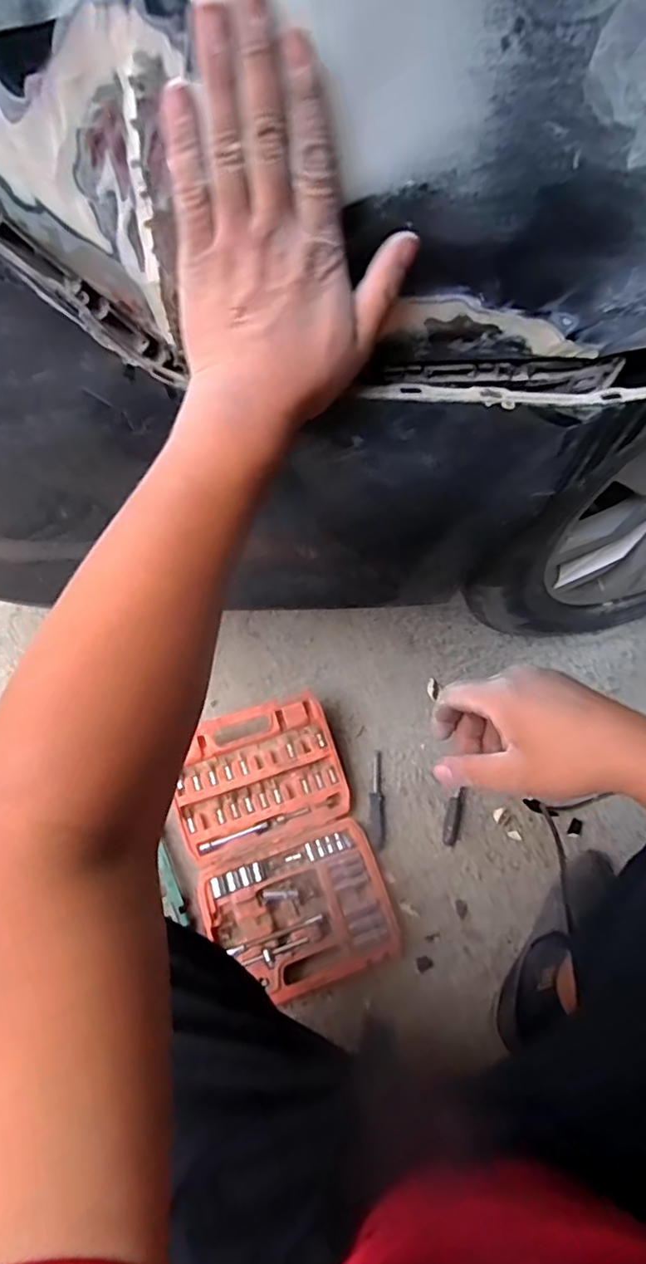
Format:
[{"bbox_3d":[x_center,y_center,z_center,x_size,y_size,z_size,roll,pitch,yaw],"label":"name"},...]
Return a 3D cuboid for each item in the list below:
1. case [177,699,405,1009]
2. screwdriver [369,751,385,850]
[{"bbox_3d":[-0.065,0.299,0.863,0.252,0.053,0.386,-17,65,-9],"label":"case"},{"bbox_3d":[0.083,0.257,0.930,0.022,0.023,0.147,1,64,0],"label":"screwdriver"}]

